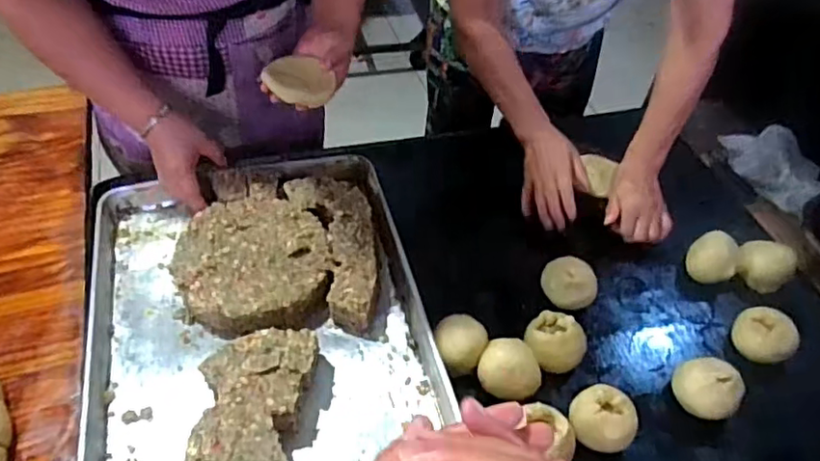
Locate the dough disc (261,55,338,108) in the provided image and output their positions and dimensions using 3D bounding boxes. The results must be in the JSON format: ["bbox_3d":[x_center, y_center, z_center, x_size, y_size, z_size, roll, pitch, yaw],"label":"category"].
[{"bbox_3d":[-0.150,-0.200,0.812,0.085,0.031,0.082,2,48,-2],"label":"dough disc"}]

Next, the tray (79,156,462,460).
[{"bbox_3d":[-0.181,0.134,0.760,0.396,0.062,0.580,-10,50,-13],"label":"tray"}]

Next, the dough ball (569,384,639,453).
[{"bbox_3d":[0.223,0.225,0.714,0.071,0.060,0.065,2,48,-2],"label":"dough ball"}]

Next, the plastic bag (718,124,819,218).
[{"bbox_3d":[0.624,-0.118,1.032,0.112,0.049,0.171,-23,54,-23],"label":"plastic bag"}]

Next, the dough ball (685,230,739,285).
[{"bbox_3d":[0.434,0.045,0.887,0.069,0.052,0.082,33,54,22],"label":"dough ball"}]

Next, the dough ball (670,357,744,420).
[{"bbox_3d":[0.361,0.195,0.746,0.068,0.062,0.076,-27,56,-25],"label":"dough ball"}]

